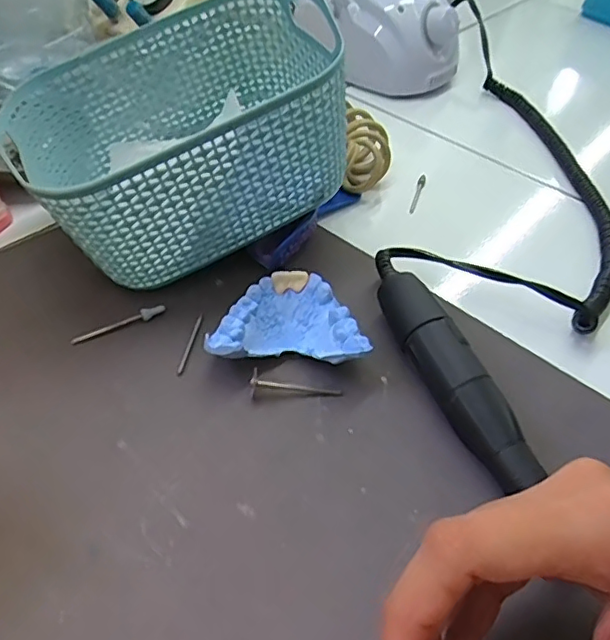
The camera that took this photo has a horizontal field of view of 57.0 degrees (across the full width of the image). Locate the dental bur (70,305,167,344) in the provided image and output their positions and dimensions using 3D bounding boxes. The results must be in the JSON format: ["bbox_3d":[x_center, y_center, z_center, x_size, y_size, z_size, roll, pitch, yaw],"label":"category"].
[{"bbox_3d":[-0.096,0.001,0.291,0.049,0.006,0.006,-18,51,-21],"label":"dental bur"}]

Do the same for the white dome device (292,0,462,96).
[{"bbox_3d":[0.065,-0.264,0.504,0.142,0.075,0.096,31,52,22],"label":"white dome device"}]

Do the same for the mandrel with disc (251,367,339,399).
[{"bbox_3d":[-0.004,0.033,0.270,0.045,0.010,0.011,10,46,-13],"label":"mandrel with disc"}]

